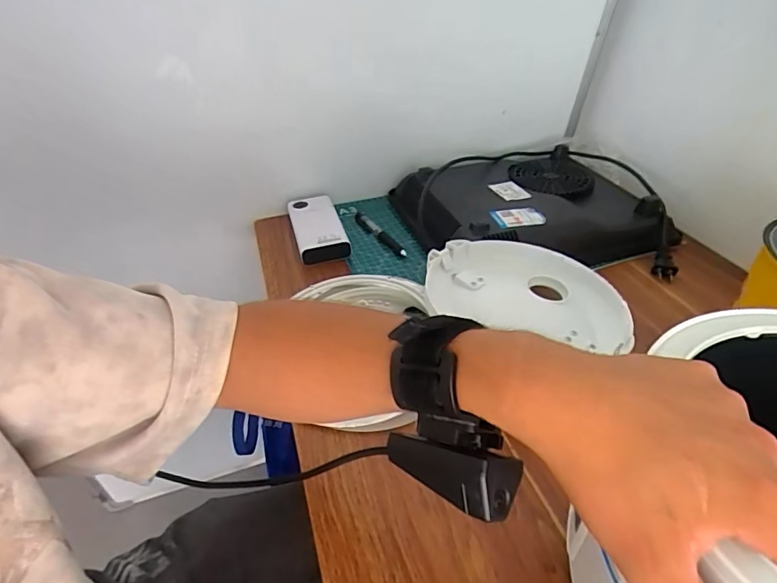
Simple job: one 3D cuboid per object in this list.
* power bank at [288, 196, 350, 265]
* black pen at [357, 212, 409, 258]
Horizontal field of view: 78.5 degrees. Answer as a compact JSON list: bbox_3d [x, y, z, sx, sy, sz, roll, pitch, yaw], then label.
[{"bbox_3d":[-0.104,-0.097,0.685,0.066,0.026,0.148,-9,38,-12],"label":"power bank"},{"bbox_3d":[-0.013,-0.085,0.686,0.015,0.009,0.141,-19,42,-24],"label":"black pen"}]

